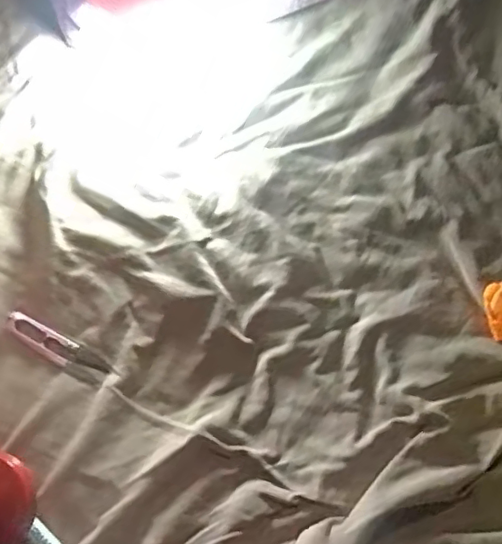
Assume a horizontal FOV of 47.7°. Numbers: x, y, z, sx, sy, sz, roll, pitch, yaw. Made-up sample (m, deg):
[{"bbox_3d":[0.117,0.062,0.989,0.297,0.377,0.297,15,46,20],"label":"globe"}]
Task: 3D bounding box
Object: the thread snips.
[{"bbox_3d":[-0.168,0.067,0.498,0.103,0.008,0.027,30,69,11],"label":"thread snips"}]

